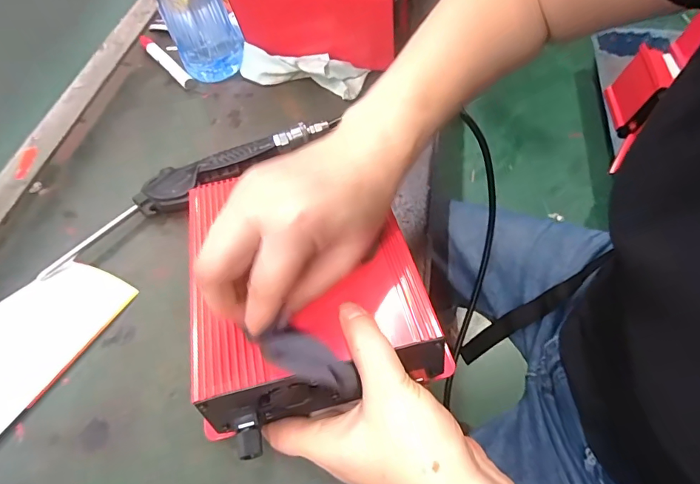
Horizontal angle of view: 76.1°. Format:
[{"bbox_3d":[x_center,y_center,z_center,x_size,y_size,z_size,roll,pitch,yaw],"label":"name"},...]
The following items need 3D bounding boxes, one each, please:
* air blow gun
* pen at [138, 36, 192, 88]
[{"bbox_3d":[-0.150,-0.056,0.424,0.274,0.024,0.048,-30,59,-17],"label":"air blow gun"},{"bbox_3d":[-0.228,-0.225,0.553,0.018,0.011,0.126,-38,60,-19],"label":"pen"}]

